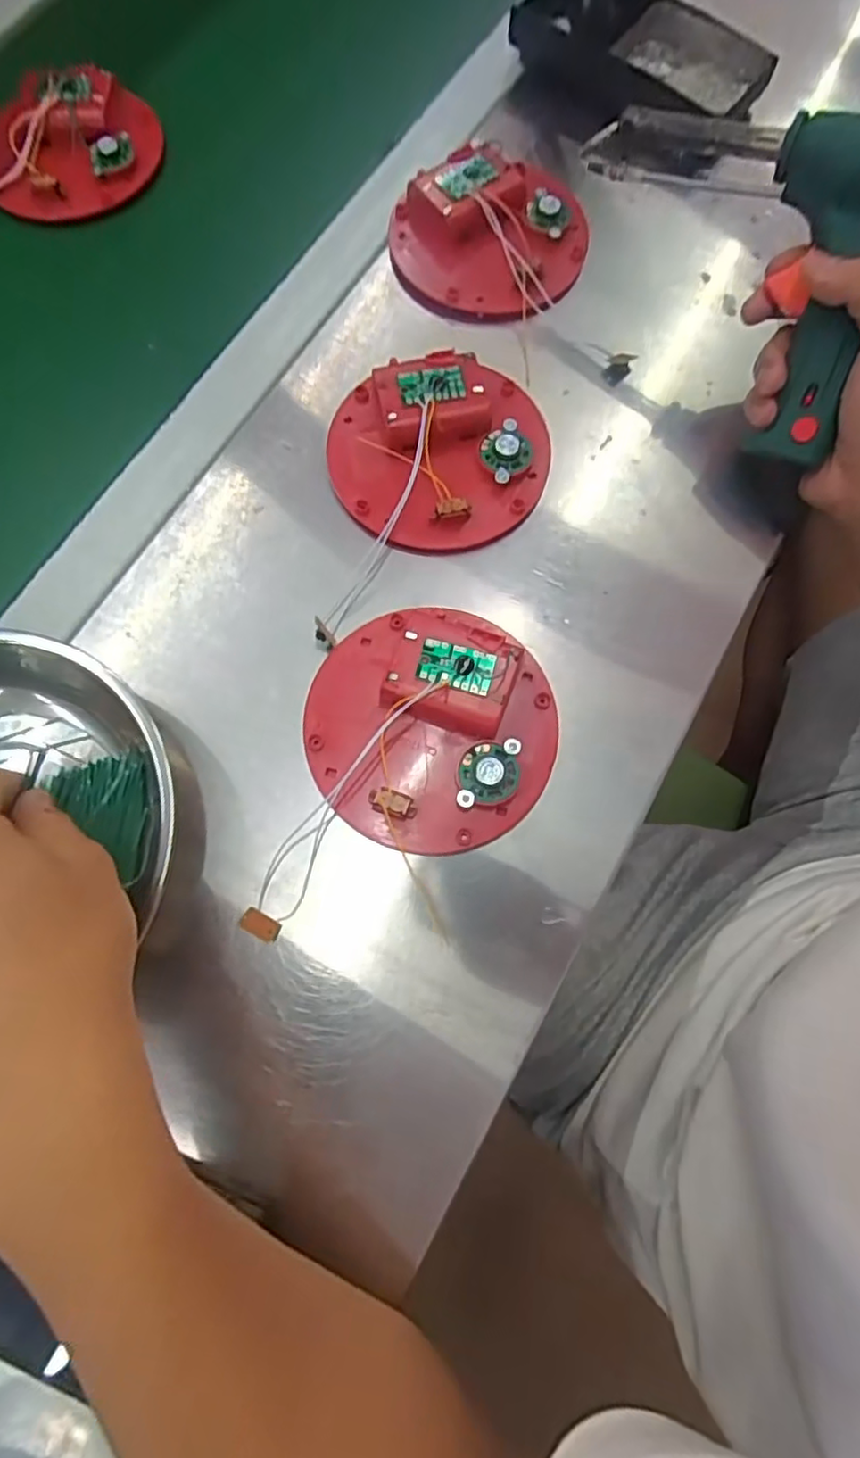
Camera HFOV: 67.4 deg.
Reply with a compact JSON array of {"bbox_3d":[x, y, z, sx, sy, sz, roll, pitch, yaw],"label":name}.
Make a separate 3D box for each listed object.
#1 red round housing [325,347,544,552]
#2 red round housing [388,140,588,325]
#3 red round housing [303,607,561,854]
[{"bbox_3d":[0.005,-0.153,0.356,0.118,0.024,0.109,0,74,0],"label":"red round housing"},{"bbox_3d":[0.036,-0.311,0.404,0.119,0.033,0.105,6,74,2],"label":"red round housing"},{"bbox_3d":[-0.001,-0.003,0.315,0.120,0.021,0.119,0,74,0],"label":"red round housing"}]

